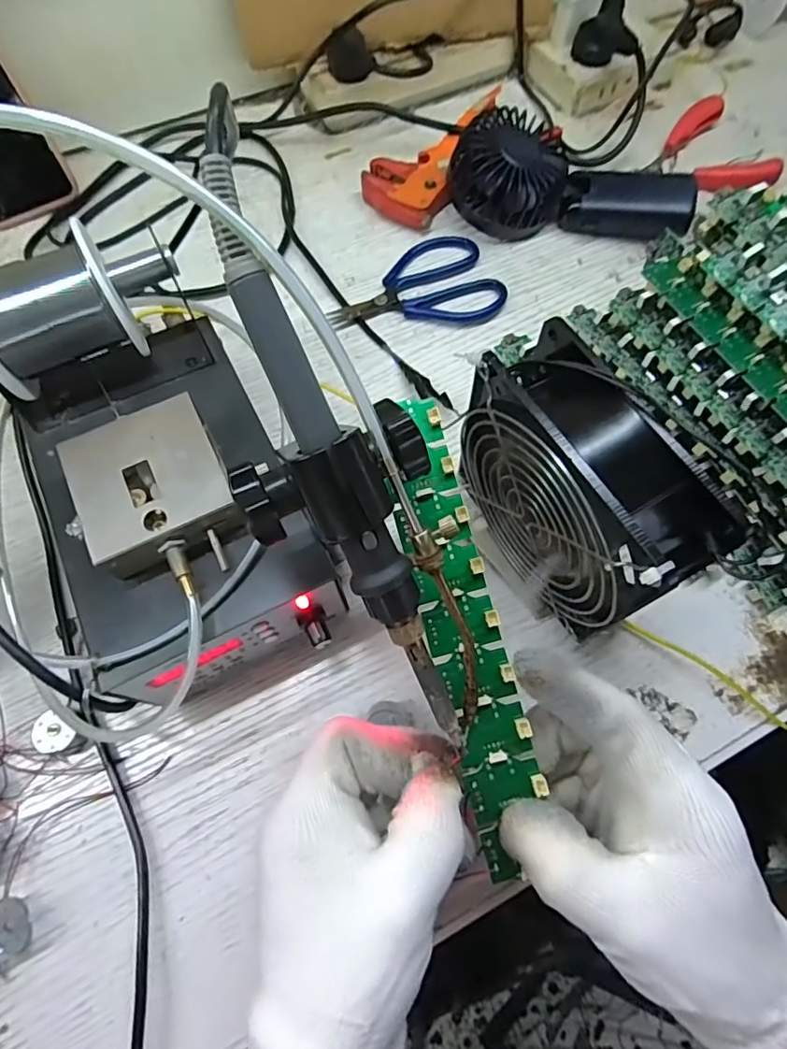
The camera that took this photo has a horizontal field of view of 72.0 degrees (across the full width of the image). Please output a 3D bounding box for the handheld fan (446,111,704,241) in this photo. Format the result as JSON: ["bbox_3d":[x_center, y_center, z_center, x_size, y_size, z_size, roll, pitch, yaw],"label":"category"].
[{"bbox_3d":[0.131,-0.256,0.409,0.176,0.056,0.081,17,69,8],"label":"handheld fan"}]

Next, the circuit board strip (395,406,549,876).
[{"bbox_3d":[0.028,0.041,0.222,0.033,0.010,0.190,-11,82,-3],"label":"circuit board strip"}]

